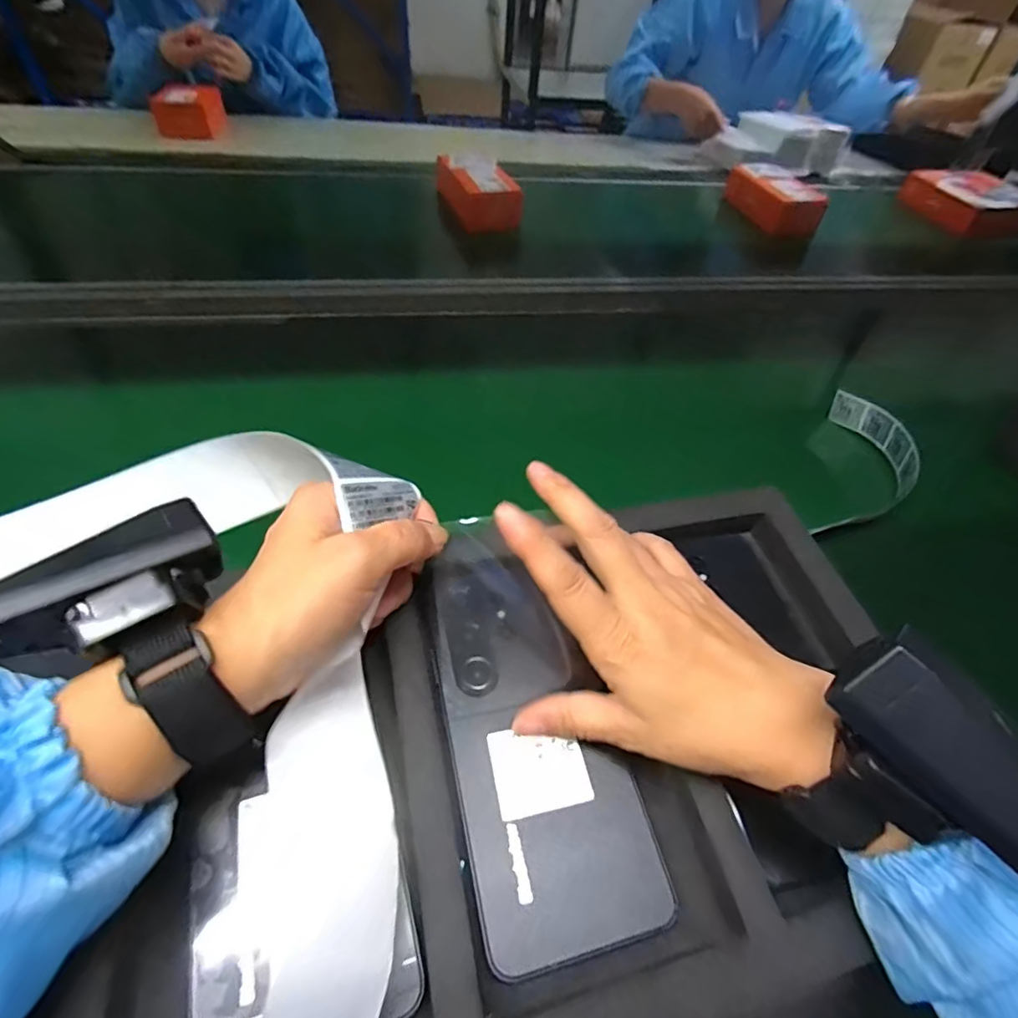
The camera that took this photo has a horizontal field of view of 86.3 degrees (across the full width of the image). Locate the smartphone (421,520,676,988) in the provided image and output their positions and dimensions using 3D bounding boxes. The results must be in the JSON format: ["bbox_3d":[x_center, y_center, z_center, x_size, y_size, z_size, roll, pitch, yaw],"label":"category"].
[{"bbox_3d":[0.006,0.094,0.252,0.078,0.015,0.182,-12,59,-14],"label":"smartphone"}]

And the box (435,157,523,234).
[{"bbox_3d":[-0.057,-0.557,0.956,0.119,0.064,0.163,-15,53,-16],"label":"box"}]

